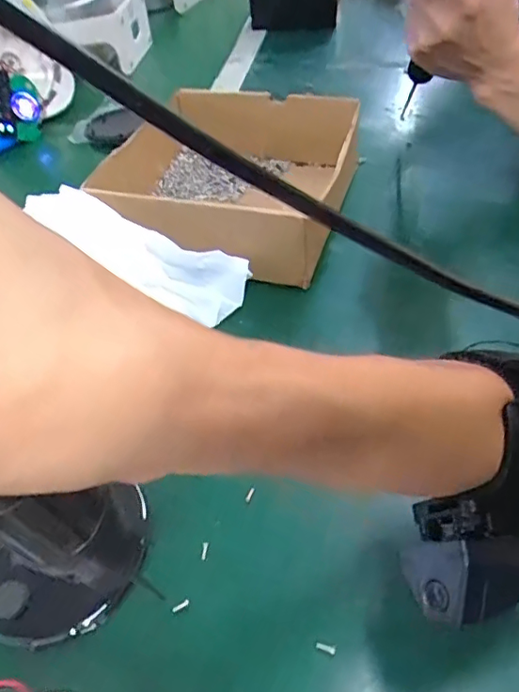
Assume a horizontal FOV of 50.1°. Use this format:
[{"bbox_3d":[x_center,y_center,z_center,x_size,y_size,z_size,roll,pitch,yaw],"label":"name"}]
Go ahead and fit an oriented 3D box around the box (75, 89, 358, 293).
[{"bbox_3d":[-0.028,-0.152,0.514,0.199,0.075,0.215,9,48,15],"label":"box"}]

